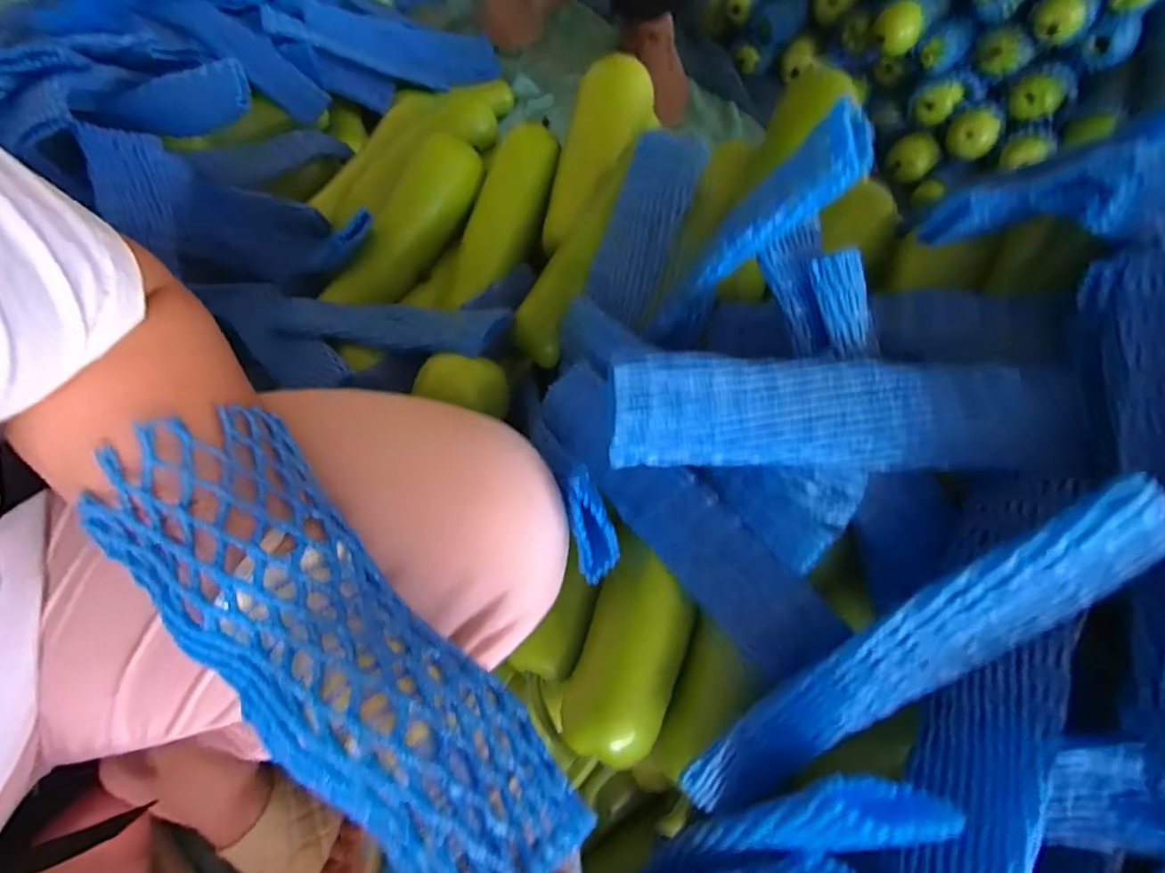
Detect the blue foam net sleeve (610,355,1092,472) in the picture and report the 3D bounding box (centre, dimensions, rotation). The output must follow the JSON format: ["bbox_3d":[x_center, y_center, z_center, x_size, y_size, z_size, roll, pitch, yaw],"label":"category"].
[{"bbox_3d":[0.129,-0.012,0.277,0.228,0.021,0.054,0,66,-3],"label":"blue foam net sleeve"}]

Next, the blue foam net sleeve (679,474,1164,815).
[{"bbox_3d":[0.148,0.107,0.260,0.237,0.035,0.044,-43,72,16],"label":"blue foam net sleeve"}]

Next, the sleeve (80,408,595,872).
[{"bbox_3d":[-0.099,0.082,0.209,0.215,0.061,0.081,38,70,18],"label":"sleeve"}]

